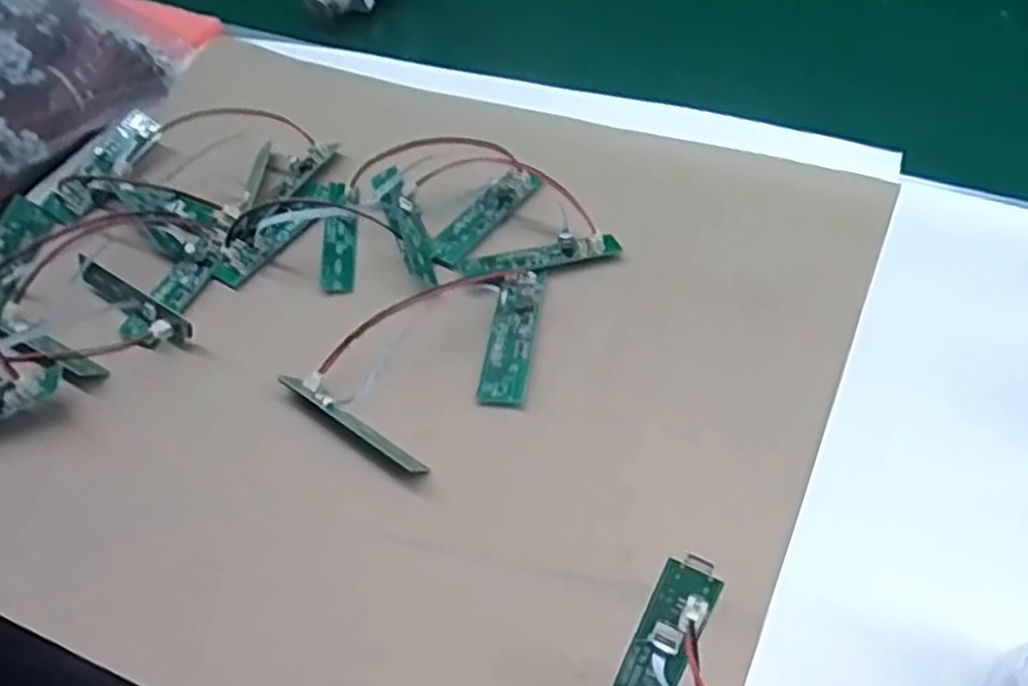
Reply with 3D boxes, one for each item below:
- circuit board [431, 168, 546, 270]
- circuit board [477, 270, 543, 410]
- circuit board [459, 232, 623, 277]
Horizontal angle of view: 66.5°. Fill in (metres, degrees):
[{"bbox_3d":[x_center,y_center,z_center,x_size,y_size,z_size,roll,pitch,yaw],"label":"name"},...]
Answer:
[{"bbox_3d":[-0.016,-0.070,0.427,0.020,0.007,0.075,32,61,27],"label":"circuit board"},{"bbox_3d":[0.000,-0.003,0.374,0.021,0.007,0.078,4,52,10],"label":"circuit board"},{"bbox_3d":[0.014,-0.044,0.404,0.081,0.009,0.019,-11,52,-3],"label":"circuit board"}]

